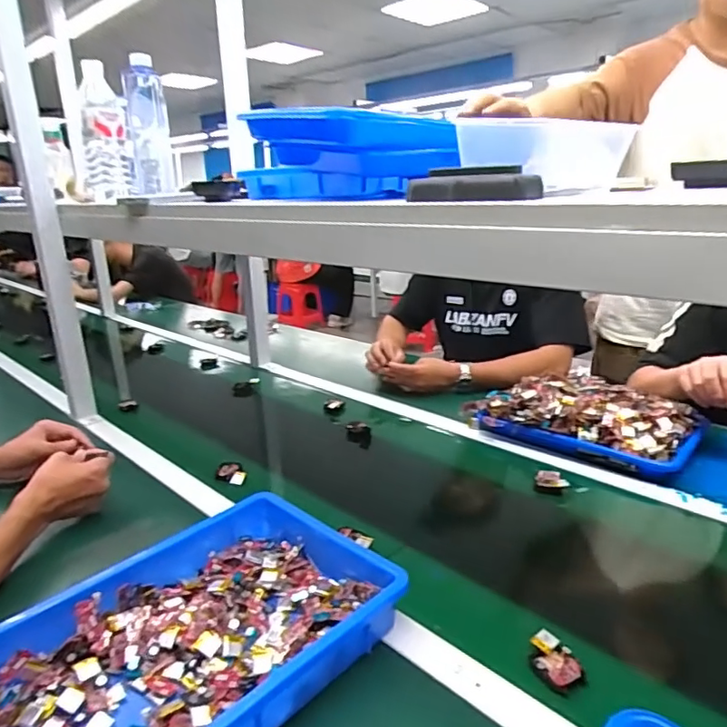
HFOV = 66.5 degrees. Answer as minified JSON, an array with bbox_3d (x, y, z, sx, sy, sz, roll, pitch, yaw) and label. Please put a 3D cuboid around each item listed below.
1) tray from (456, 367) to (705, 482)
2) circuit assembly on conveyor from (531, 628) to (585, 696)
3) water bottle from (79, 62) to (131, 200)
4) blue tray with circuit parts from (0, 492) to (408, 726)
[{"bbox_3d":[0.355,0.081,0.919,0.348,0.073,0.197,12,23,37],"label":"tray"},{"bbox_3d":[0.169,0.267,0.498,0.038,0.014,0.053,-7,19,-16],"label":"circuit assembly on conveyor"},{"bbox_3d":[-0.439,-0.389,0.925,0.074,0.209,0.080,-8,19,-20],"label":"water bottle"},{"bbox_3d":[-0.163,0.254,0.512,0.372,0.066,0.264,-18,24,-42],"label":"blue tray with circuit parts"}]

